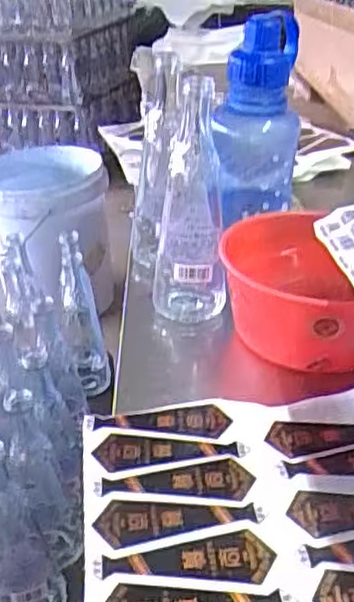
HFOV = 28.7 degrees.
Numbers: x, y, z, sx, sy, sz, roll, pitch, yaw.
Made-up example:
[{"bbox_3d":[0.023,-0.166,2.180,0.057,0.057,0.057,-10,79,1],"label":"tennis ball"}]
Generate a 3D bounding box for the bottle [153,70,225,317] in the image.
[{"bbox_3d":[0.007,-0.086,0.612,0.062,0.213,0.072,-5,31,1],"label":"bottle"}]

